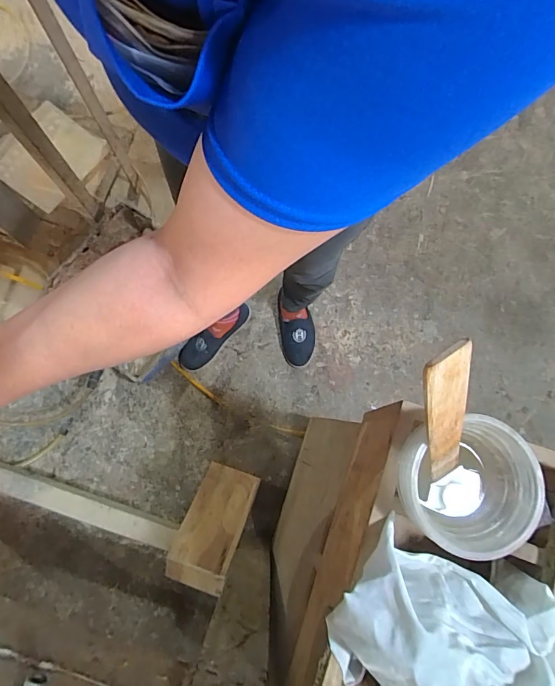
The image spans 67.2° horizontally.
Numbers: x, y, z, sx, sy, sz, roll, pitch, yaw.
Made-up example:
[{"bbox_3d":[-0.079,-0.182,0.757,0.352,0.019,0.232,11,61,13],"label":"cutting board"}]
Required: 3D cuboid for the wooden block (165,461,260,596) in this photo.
[{"bbox_3d":[-0.143,0.413,0.961,0.130,0.096,0.257,20,48,5],"label":"wooden block"}]

